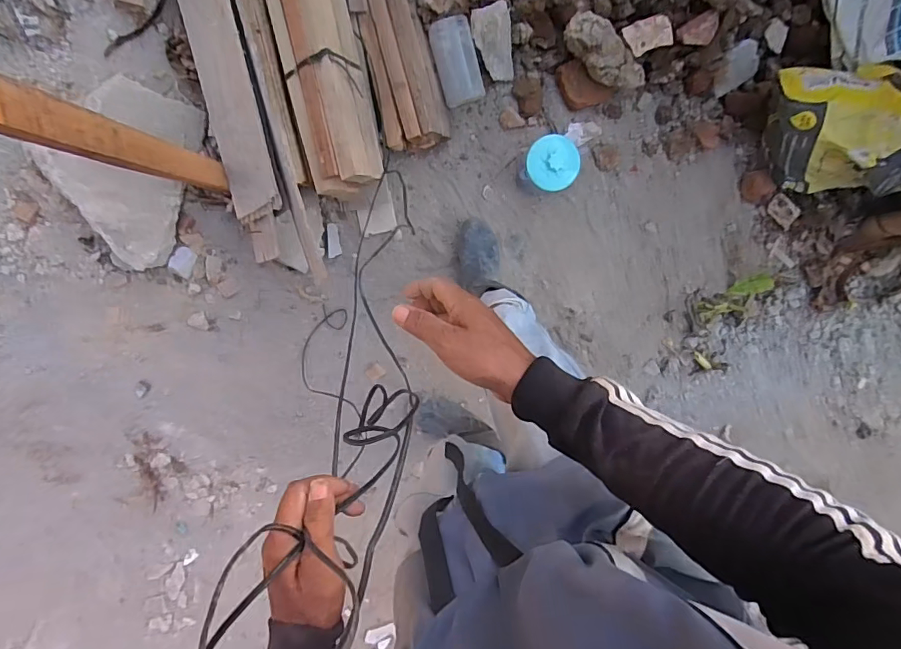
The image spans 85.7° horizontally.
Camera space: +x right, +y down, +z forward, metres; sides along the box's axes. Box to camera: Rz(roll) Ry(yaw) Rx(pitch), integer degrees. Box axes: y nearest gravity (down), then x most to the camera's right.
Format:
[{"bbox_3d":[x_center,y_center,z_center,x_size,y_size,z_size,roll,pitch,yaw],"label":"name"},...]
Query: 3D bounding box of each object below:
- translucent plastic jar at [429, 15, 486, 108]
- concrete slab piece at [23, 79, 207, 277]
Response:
[{"bbox_3d":[0.014,-0.610,1.134,0.094,0.045,0.180,-16,112,5],"label":"translucent plastic jar"},{"bbox_3d":[-0.762,-0.351,1.108,0.283,0.118,0.408,16,95,-6],"label":"concrete slab piece"}]

